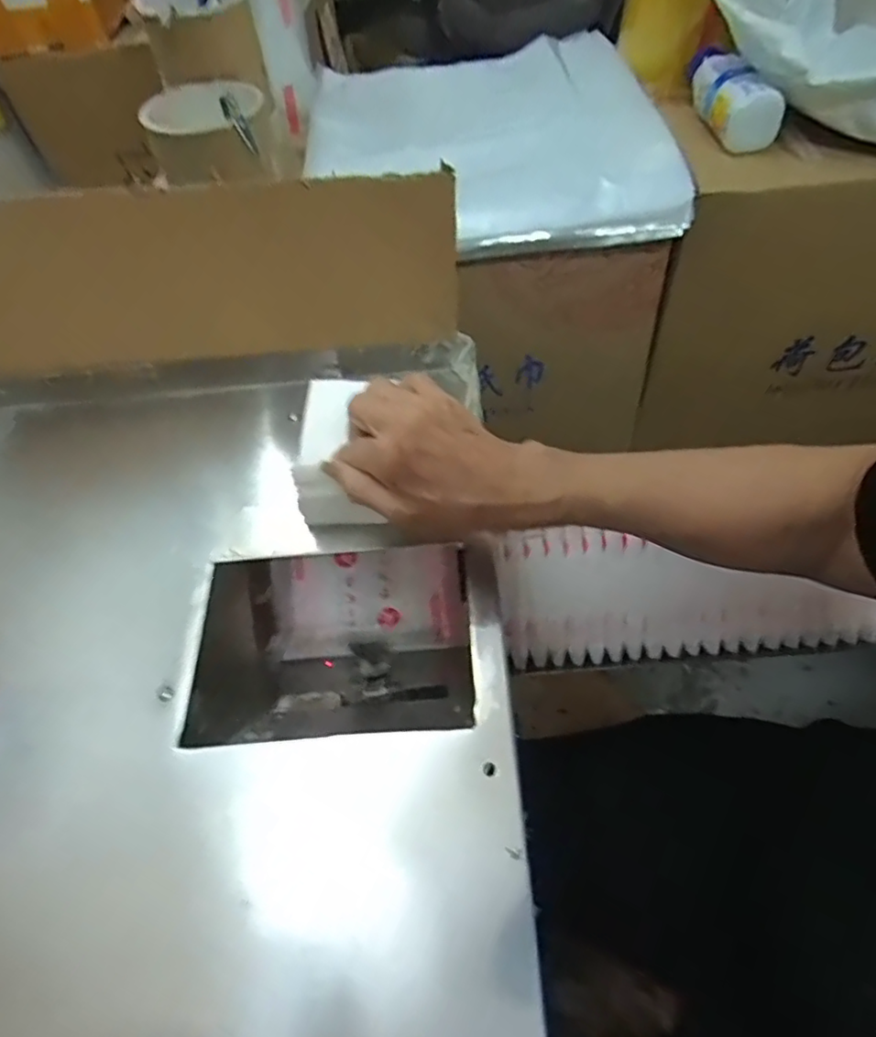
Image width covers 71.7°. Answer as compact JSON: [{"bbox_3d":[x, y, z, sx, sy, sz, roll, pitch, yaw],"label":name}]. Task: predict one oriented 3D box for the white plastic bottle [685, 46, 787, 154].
[{"bbox_3d":[0.272,-0.401,0.562,0.058,0.052,0.146,0,54,5],"label":"white plastic bottle"}]

